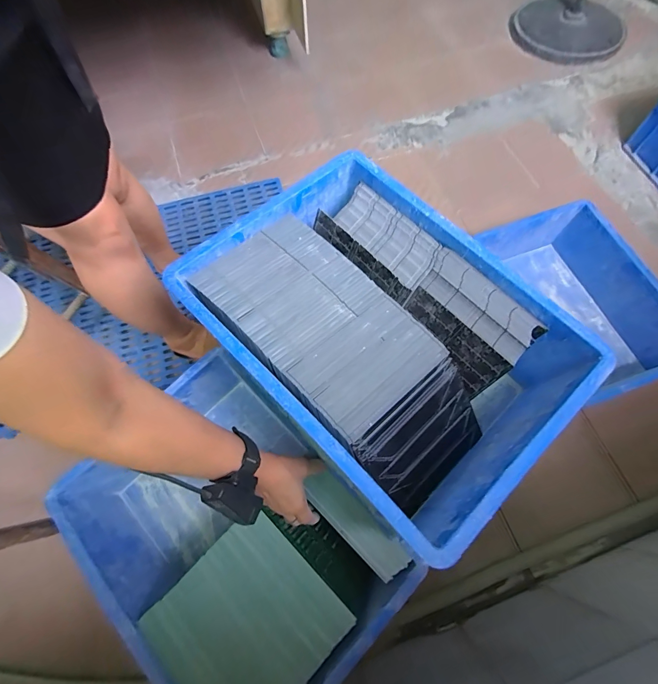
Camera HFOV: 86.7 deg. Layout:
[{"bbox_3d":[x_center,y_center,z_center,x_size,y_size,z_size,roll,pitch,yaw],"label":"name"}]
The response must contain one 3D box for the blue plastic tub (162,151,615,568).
[{"bbox_3d":[0.068,-0.009,0.505,0.330,0.172,0.457,-43,74,-14],"label":"blue plastic tub"}]

